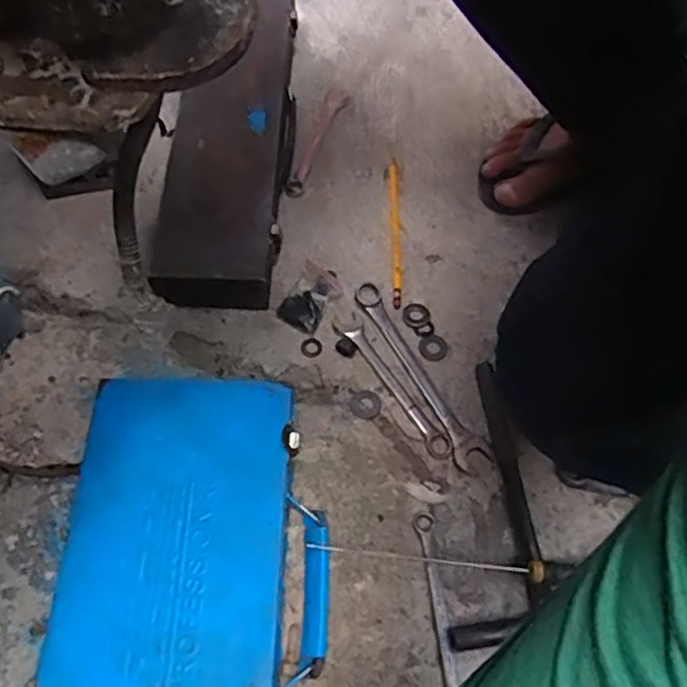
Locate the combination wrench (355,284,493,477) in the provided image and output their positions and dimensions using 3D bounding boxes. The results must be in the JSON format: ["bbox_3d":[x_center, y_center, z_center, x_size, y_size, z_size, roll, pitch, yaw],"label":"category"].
[{"bbox_3d":[0.070,0.025,0.621,0.033,0.006,0.200,-24,66,-14],"label":"combination wrench"}]

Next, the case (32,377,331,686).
[{"bbox_3d":[-0.104,0.174,0.485,0.178,0.067,0.292,2,62,-1],"label":"case"}]

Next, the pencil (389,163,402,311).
[{"bbox_3d":[0.054,-0.117,0.697,0.010,0.009,0.183,1,64,0],"label":"pencil"}]

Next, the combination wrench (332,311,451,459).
[{"bbox_3d":[0.042,0.035,0.613,0.024,0.007,0.157,-28,67,-16],"label":"combination wrench"}]

